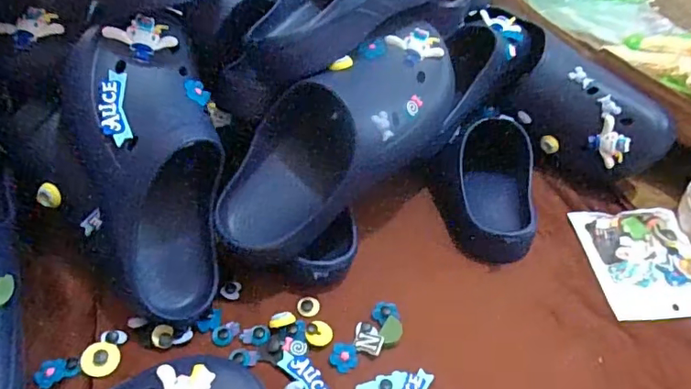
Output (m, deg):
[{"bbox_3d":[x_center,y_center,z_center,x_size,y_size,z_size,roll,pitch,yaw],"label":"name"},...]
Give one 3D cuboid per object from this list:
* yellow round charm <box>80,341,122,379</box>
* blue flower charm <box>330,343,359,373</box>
[{"bbox_3d":[-0.210,0.140,0.440,0.027,0.008,0.030,8,44,4],"label":"yellow round charm"},{"bbox_3d":[-0.001,0.143,0.451,0.024,0.004,0.026,4,44,0],"label":"blue flower charm"}]

